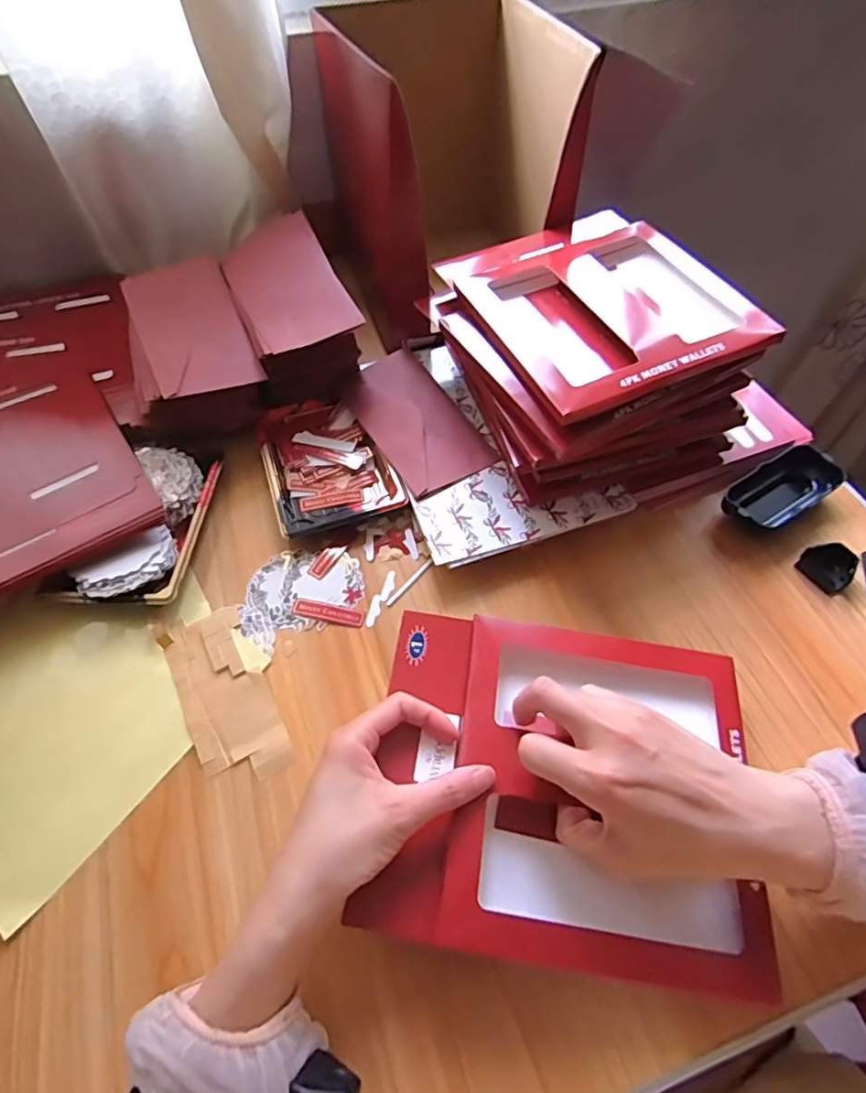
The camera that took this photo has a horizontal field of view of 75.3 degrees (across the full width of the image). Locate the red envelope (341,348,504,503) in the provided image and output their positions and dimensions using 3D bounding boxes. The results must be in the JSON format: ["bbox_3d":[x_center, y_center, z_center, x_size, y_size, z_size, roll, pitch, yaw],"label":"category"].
[{"bbox_3d":[-0.021,-0.127,0.546,0.090,0.010,0.181,-26,60,-15],"label":"red envelope"}]

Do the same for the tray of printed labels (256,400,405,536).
[{"bbox_3d":[-0.102,-0.081,0.538,0.109,0.027,0.151,-18,58,-11],"label":"tray of printed labels"}]

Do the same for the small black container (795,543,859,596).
[{"bbox_3d":[0.326,0.015,0.459,0.035,0.015,0.037,-26,60,-16],"label":"small black container"}]

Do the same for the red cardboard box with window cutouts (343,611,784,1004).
[{"bbox_3d":[0.082,0.141,0.350,0.227,0.031,0.194,5,54,7],"label":"red cardboard box with window cutouts"}]

